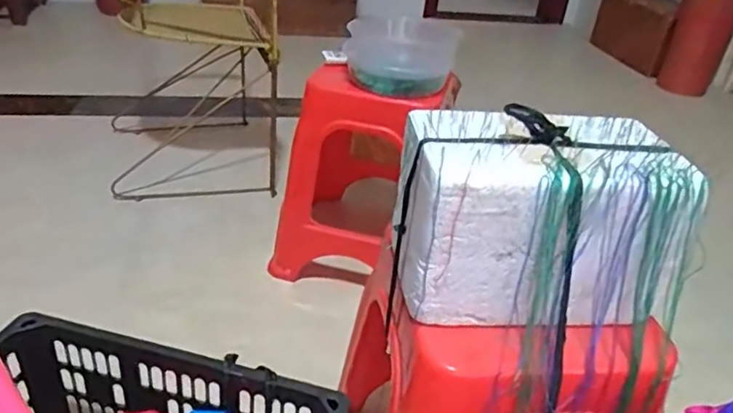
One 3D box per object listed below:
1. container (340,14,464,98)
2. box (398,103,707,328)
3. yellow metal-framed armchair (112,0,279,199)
[{"bbox_3d":[0.070,-0.323,1.212,0.208,0.122,0.182,-1,33,-11],"label":"container"},{"bbox_3d":[0.178,0.014,0.625,0.271,0.184,0.179,2,32,-7],"label":"box"},{"bbox_3d":[-0.504,-0.521,1.628,0.506,0.943,0.496,-1,33,-11],"label":"yellow metal-framed armchair"}]

